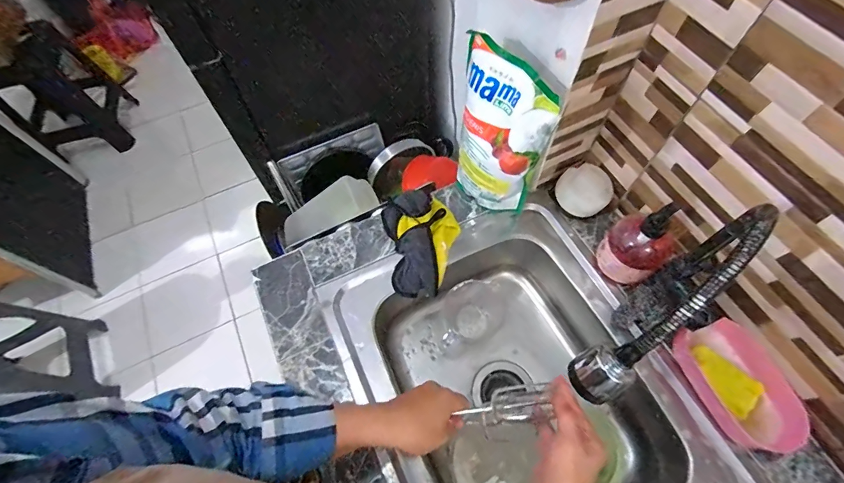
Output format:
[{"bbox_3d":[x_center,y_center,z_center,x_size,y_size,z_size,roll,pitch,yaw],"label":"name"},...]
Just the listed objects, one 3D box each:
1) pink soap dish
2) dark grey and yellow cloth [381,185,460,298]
[{"bbox_3d":[0.417,0.188,0.509,0.087,0.051,0.161,-19,63,-7],"label":"pink soap dish"},{"bbox_3d":[0.000,-0.010,0.655,0.122,0.054,0.192,-11,63,-2],"label":"dark grey and yellow cloth"}]

